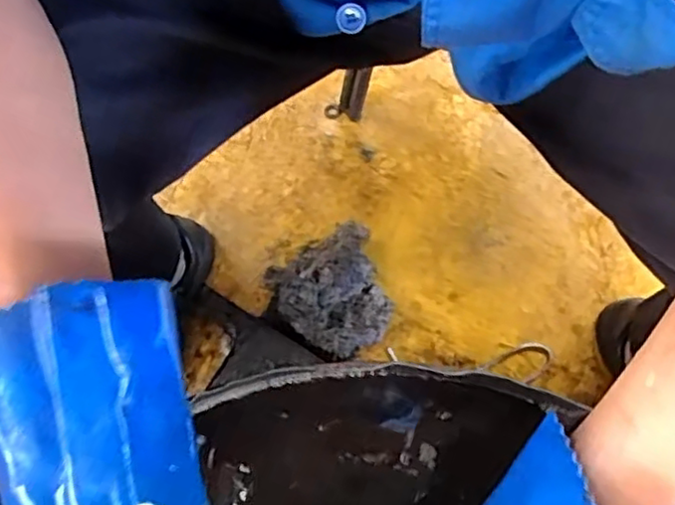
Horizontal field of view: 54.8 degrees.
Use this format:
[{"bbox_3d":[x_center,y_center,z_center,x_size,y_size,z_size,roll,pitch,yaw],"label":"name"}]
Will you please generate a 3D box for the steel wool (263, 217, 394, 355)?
[{"bbox_3d":[-0.004,0.049,0.810,0.151,0.071,0.151,0,73,1],"label":"steel wool"}]

